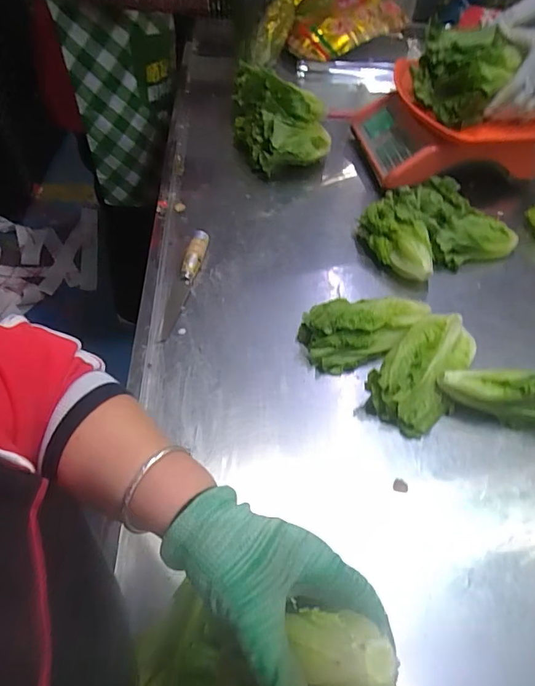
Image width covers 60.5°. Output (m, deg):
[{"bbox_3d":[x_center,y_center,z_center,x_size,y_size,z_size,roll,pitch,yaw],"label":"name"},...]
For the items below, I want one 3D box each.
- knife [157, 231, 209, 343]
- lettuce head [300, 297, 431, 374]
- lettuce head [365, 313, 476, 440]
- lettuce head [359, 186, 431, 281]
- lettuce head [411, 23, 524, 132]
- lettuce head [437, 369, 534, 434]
[{"bbox_3d":[-0.120,-0.088,0.659,0.027,0.023,0.196,9,52,4],"label":"knife"},{"bbox_3d":[0.138,-0.021,0.609,0.180,0.056,0.082,-13,54,-13],"label":"lettuce head"},{"bbox_3d":[0.200,0.033,0.576,0.092,0.051,0.170,33,57,21],"label":"lettuce head"},{"bbox_3d":[0.197,-0.167,0.714,0.091,0.071,0.144,3,52,-1],"label":"lettuce head"},{"bbox_3d":[0.325,-0.455,0.766,0.155,0.095,0.167,19,53,11],"label":"lettuce head"},{"bbox_3d":[0.293,0.067,0.541,0.180,0.067,0.052,8,52,3],"label":"lettuce head"}]

